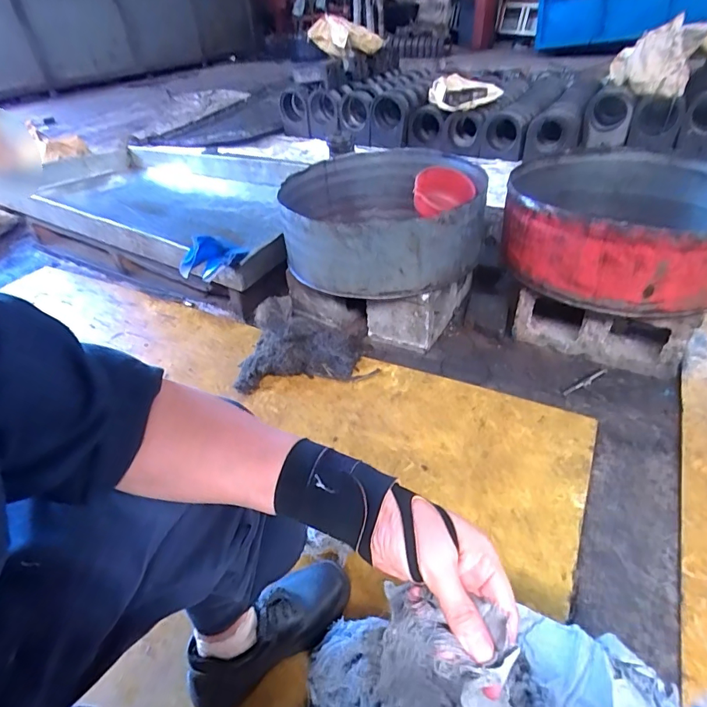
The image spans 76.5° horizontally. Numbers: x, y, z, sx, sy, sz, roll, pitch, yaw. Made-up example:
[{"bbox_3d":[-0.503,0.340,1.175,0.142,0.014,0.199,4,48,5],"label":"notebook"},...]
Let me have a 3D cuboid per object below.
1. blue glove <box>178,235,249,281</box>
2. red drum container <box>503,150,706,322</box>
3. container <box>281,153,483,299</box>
[{"bbox_3d":[-0.392,-0.265,1.234,0.161,0.090,0.131,24,49,29],"label":"blue glove"},{"bbox_3d":[0.607,-0.296,1.044,0.523,0.196,0.487,27,51,32],"label":"red drum container"},{"bbox_3d":[0.075,-0.387,1.244,0.534,0.182,0.582,1,42,8],"label":"container"}]

